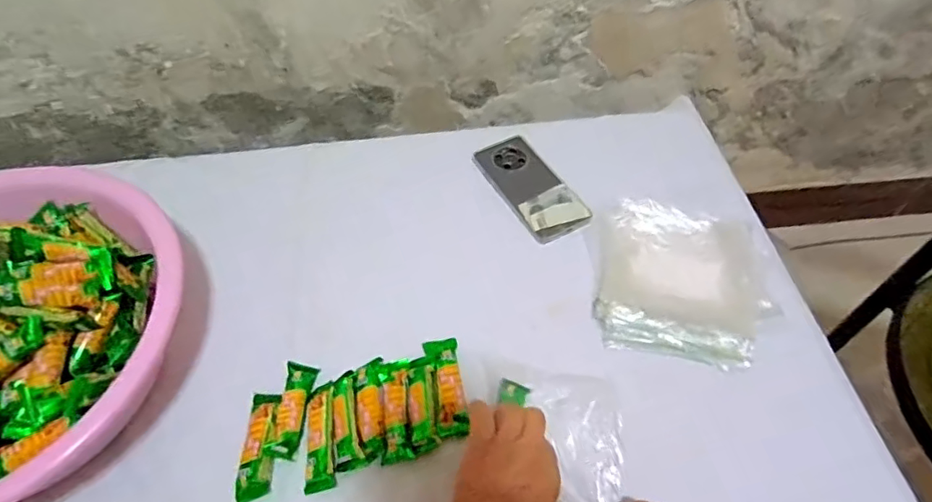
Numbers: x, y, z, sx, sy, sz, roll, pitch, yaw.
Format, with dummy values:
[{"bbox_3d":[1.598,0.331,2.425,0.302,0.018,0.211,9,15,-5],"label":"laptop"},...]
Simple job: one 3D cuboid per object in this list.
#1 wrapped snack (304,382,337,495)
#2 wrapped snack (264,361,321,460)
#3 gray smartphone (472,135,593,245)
[{"bbox_3d":[-0.129,0.163,0.492,0.025,0.010,0.089,-6,54,-4],"label":"wrapped snack"},{"bbox_3d":[-0.158,0.146,0.513,0.025,0.020,0.084,3,54,3],"label":"wrapped snack"},{"bbox_3d":[0.080,-0.078,0.677,0.078,0.010,0.160,-24,58,-16],"label":"gray smartphone"}]

